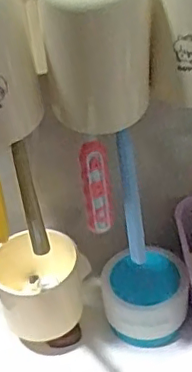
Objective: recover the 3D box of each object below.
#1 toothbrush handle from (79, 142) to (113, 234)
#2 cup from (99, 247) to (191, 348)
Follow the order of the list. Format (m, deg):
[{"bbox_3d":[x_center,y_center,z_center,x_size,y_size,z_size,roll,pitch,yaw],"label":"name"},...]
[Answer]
[{"bbox_3d":[0.000,0.003,0.415,0.020,0.082,0.009,-3,37,5],"label":"toothbrush handle"},{"bbox_3d":[0.048,0.113,0.579,0.083,0.075,0.076,-13,37,-8],"label":"cup"}]

